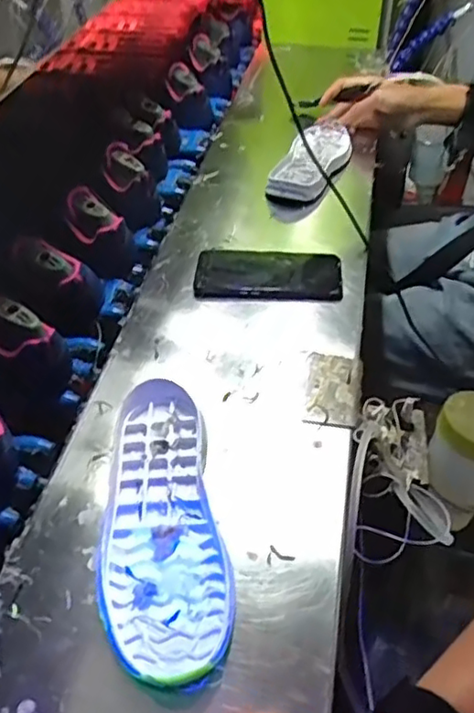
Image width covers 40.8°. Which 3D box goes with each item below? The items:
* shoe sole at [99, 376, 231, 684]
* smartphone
[{"bbox_3d":[-0.061,0.120,0.483,0.088,0.024,0.242,-6,42,-9],"label":"shoe sole"},{"bbox_3d":[0.036,-0.093,0.704,0.158,0.015,0.075,3,53,-1],"label":"smartphone"}]

